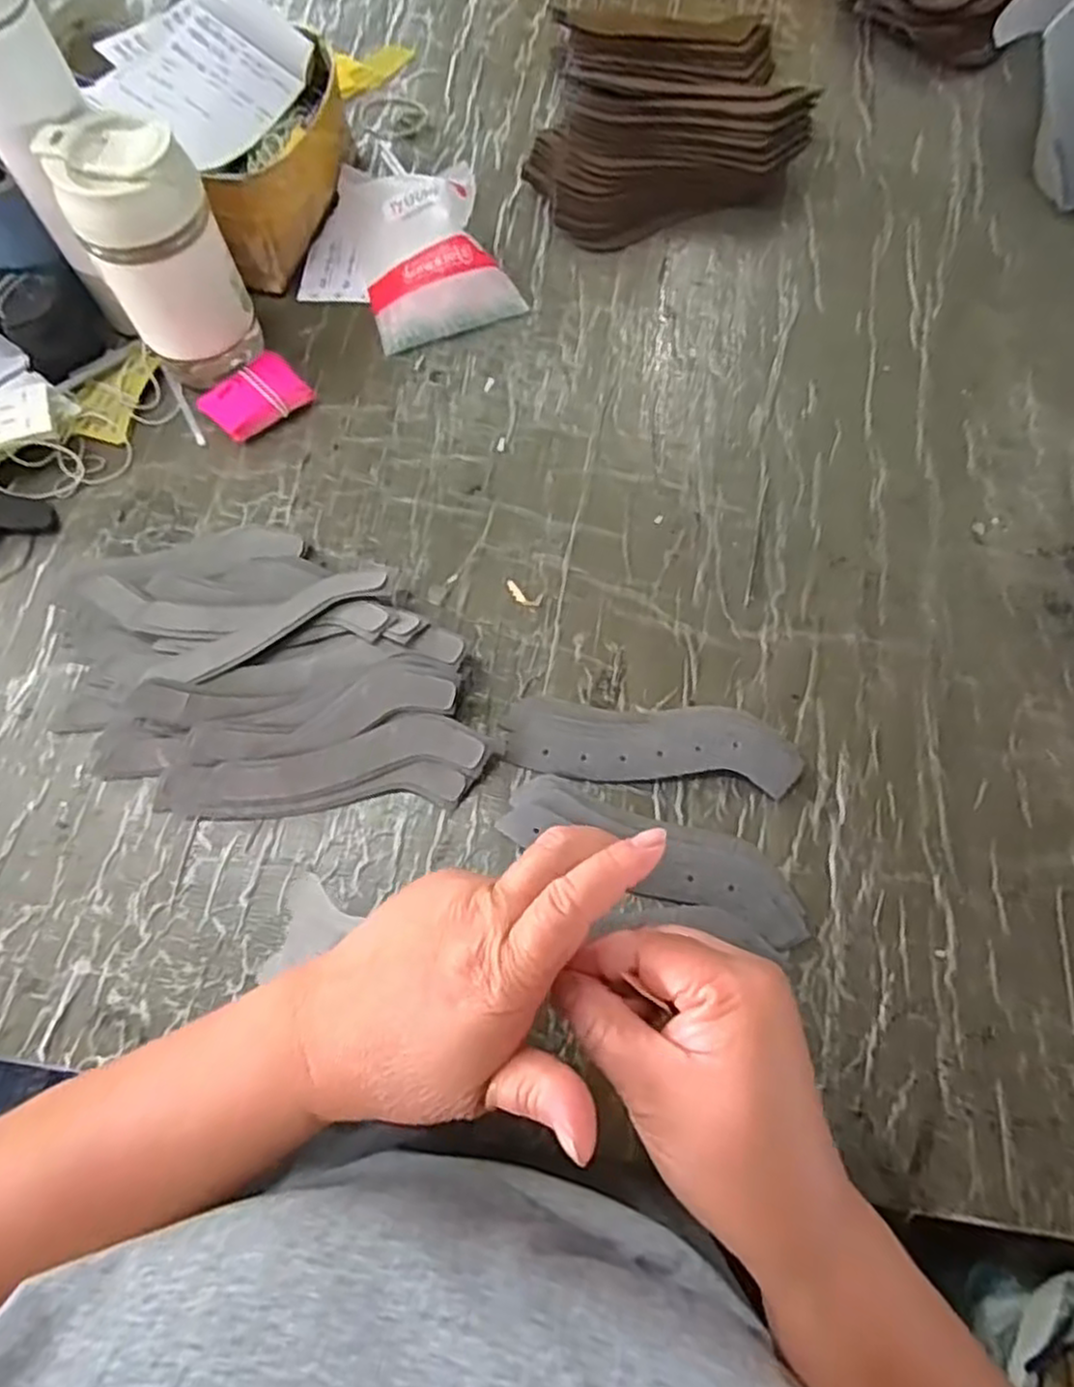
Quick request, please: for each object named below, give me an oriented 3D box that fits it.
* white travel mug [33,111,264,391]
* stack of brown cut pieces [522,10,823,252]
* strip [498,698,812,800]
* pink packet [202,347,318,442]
[{"bbox_3d":[-0.251,-0.292,0.496,0.081,0.156,0.073,-29,70,-10],"label":"white travel mug"},{"bbox_3d":[0.110,-0.517,0.633,0.232,0.063,0.256,-6,67,-1],"label":"stack of brown cut pieces"},{"bbox_3d":[0.067,0.028,0.434,0.170,0.013,0.052,5,68,4],"label":"strip"},{"bbox_3d":[-0.207,-0.218,0.540,0.069,0.023,0.046,-41,72,-14],"label":"pink packet"}]

